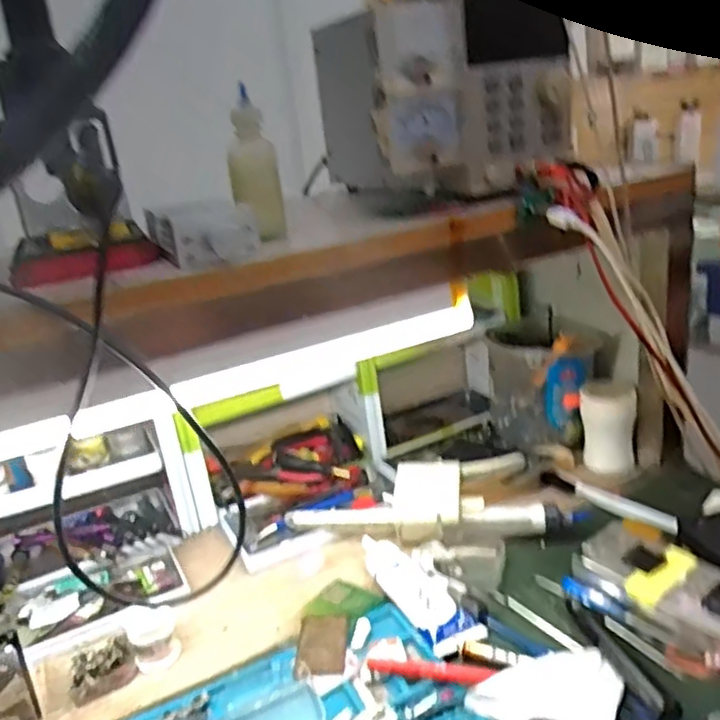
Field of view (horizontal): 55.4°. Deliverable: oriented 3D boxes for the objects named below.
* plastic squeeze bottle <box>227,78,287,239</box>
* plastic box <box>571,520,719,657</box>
[{"bbox_3d":[-0.076,-0.136,0.490,0.033,0.098,0.030,-9,20,-4],"label":"plastic squeeze bottle"},{"bbox_3d":[0.230,0.174,0.524,0.077,0.037,0.127,-25,26,-21],"label":"plastic box"}]

